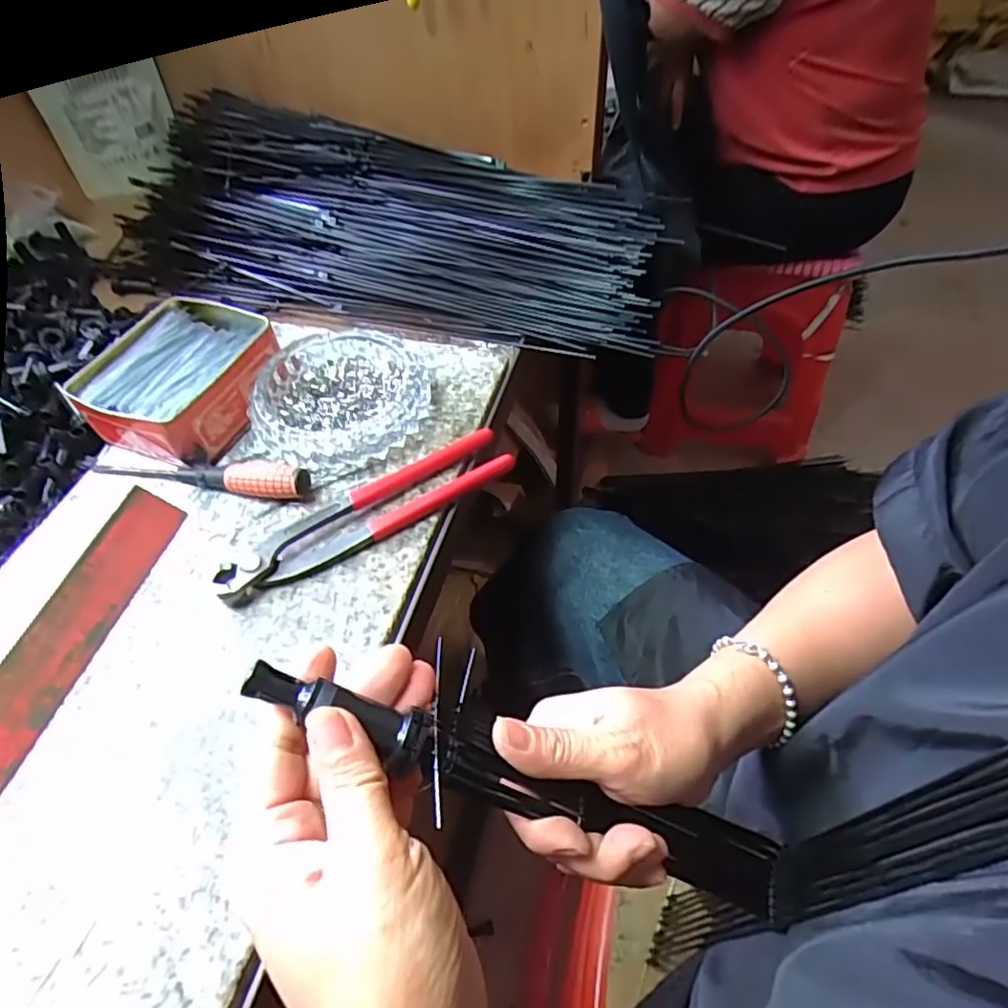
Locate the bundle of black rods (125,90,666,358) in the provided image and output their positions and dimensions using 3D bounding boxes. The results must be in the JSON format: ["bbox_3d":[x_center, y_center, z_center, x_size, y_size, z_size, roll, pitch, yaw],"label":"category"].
[{"bbox_3d":[-0.129,-0.281,0.601,0.585,0.060,0.261,16,54,15],"label":"bundle of black rods"}]

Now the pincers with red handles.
[{"bbox_3d":[-0.087,0.001,0.387,0.192,0.017,0.053,-26,55,-17],"label":"pincers with red handles"}]

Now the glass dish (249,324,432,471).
[{"bbox_3d":[-0.116,-0.076,0.435,0.119,0.031,0.115,-1,52,2],"label":"glass dish"}]

